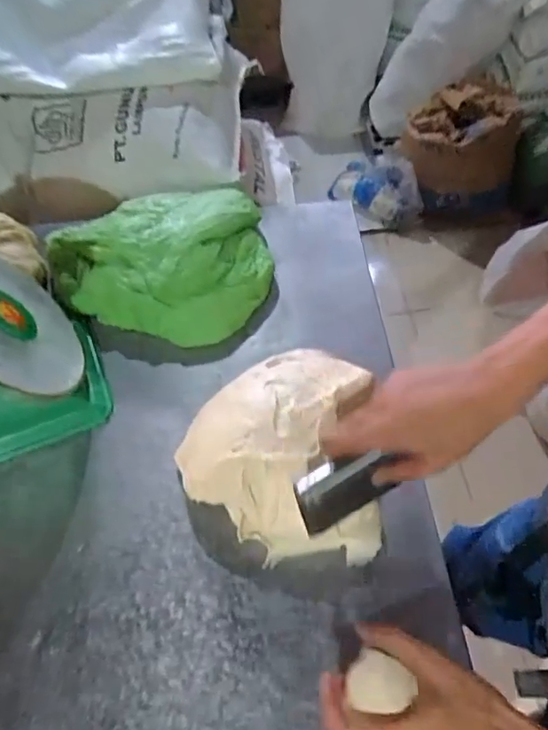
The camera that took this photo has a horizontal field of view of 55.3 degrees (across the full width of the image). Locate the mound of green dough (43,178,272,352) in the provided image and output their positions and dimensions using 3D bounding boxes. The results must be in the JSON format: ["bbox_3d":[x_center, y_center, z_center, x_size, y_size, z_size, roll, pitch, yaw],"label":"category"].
[{"bbox_3d":[-0.150,-0.135,0.690,0.285,0.077,0.225,-11,54,-5],"label":"mound of green dough"}]

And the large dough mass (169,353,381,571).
[{"bbox_3d":[0.003,0.083,0.542,0.190,0.094,0.208,-2,54,1],"label":"large dough mass"}]

